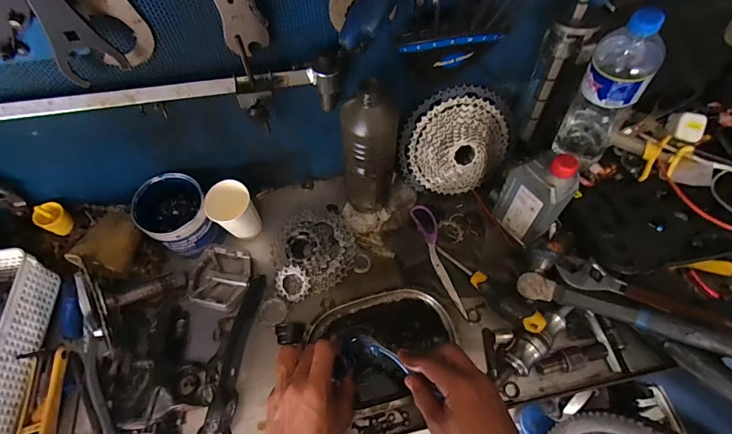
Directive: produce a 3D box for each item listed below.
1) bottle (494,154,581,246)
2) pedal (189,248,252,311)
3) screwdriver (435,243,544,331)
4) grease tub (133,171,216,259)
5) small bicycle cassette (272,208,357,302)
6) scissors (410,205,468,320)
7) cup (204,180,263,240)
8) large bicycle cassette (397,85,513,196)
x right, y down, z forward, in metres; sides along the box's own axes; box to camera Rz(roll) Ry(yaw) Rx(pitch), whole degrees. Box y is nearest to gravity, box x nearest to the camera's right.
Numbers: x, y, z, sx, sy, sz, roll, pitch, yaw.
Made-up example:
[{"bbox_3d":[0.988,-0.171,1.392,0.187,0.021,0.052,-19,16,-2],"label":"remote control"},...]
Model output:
[{"bbox_3d":[0.246,-0.030,0.560,0.047,0.164,0.084,-33,65,-16],"label":"bottle"},{"bbox_3d":[-0.227,0.098,0.600,0.093,0.023,0.095,15,62,10],"label":"pedal"},{"bbox_3d":[0.179,0.106,0.566,0.036,0.031,0.187,-34,47,-16],"label":"screwdriver"},{"bbox_3d":[-0.295,0.000,0.601,0.098,0.098,0.102,26,65,15],"label":"grease tub"},{"bbox_3d":[-0.089,0.052,0.608,0.141,0.039,0.134,-20,62,-9],"label":"small bicycle cassette"},{"bbox_3d":[0.122,0.066,0.610,0.033,0.006,0.192,-23,69,3],"label":"scissors"},{"bbox_3d":[-0.205,-0.001,0.602,0.064,0.106,0.059,-1,61,1],"label":"cup"},{"bbox_3d":[0.147,-0.111,0.609,0.181,0.176,0.035,-25,29,7],"label":"large bicycle cassette"}]

